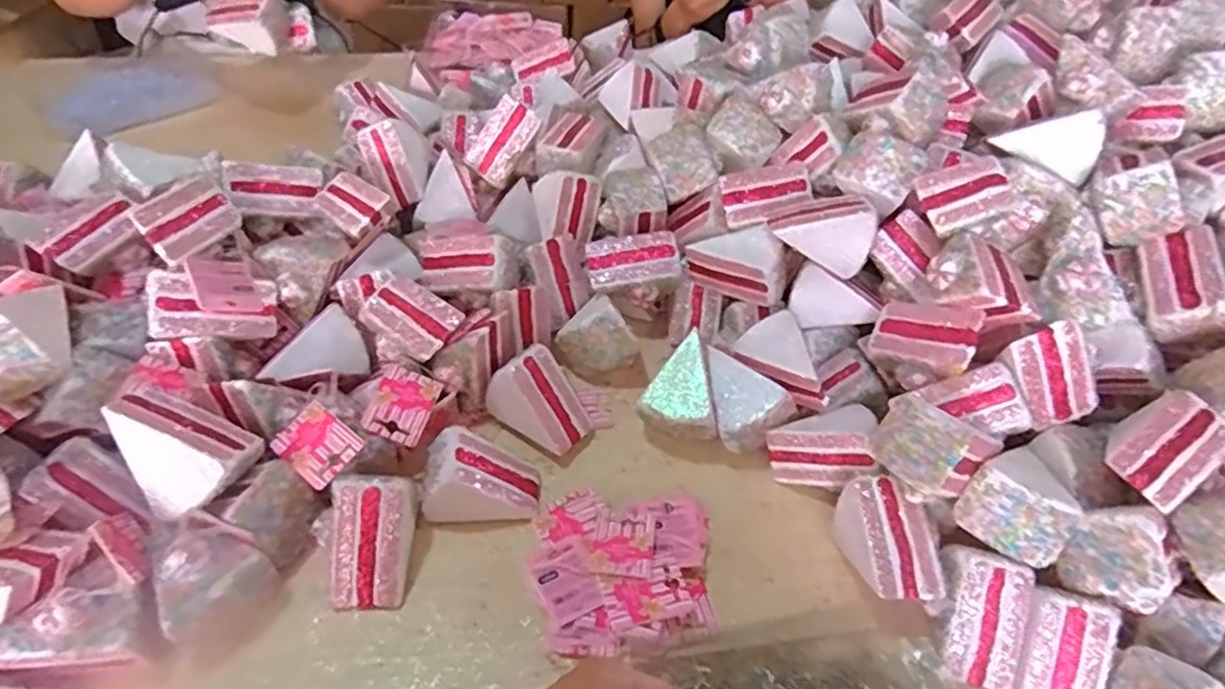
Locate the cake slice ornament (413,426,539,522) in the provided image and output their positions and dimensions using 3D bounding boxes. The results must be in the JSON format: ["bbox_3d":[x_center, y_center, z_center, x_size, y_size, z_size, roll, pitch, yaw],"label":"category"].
[{"bbox_3d":[-0.102,0.102,0.520,0.088,0.058,0.050,3,46,-3],"label":"cake slice ornament"}]

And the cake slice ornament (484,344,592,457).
[{"bbox_3d":[-0.060,0.046,0.564,0.079,0.056,0.058,28,50,21],"label":"cake slice ornament"}]

